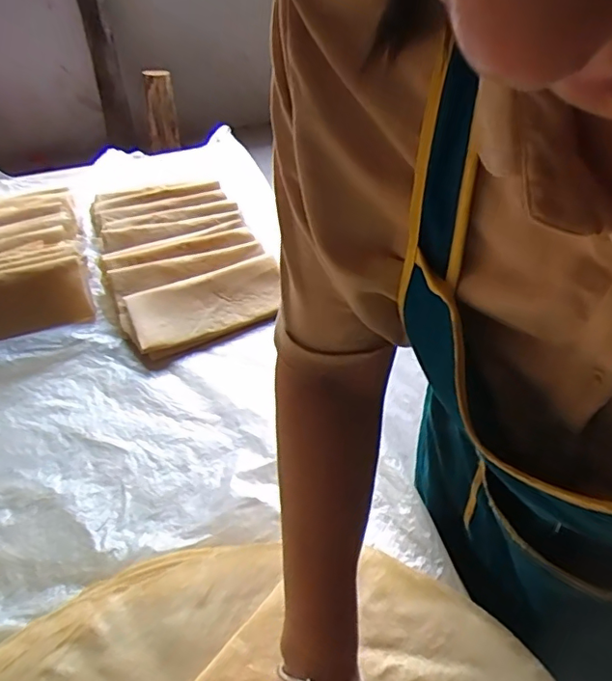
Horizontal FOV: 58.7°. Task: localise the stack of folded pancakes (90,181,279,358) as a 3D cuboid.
[{"bbox_3d":[-0.223,-0.159,0.986,0.265,0.073,0.469,-17,43,-15],"label":"stack of folded pancakes"}]

